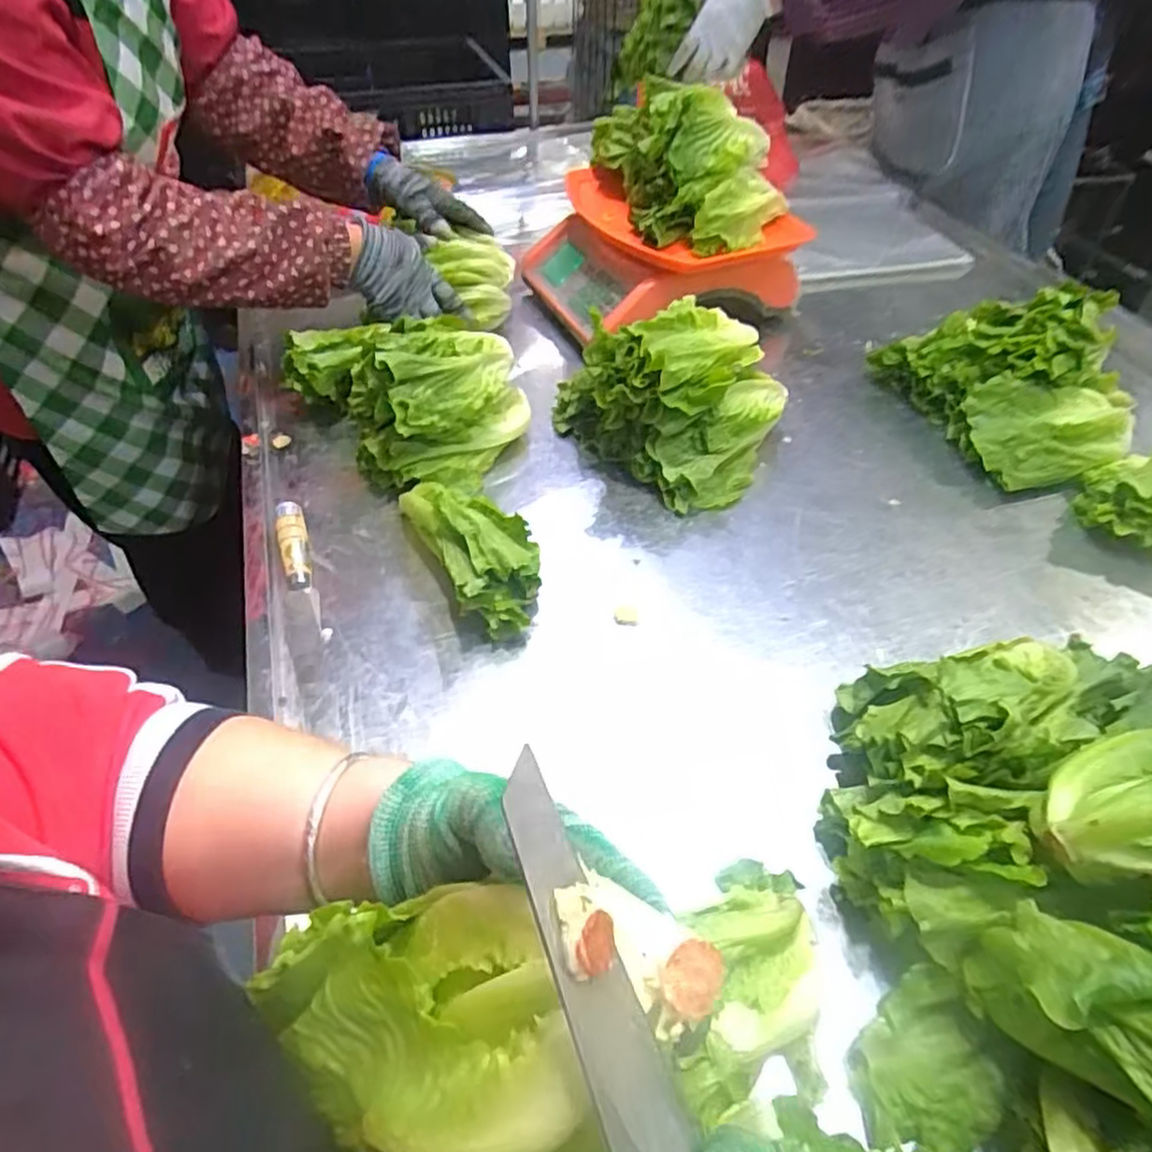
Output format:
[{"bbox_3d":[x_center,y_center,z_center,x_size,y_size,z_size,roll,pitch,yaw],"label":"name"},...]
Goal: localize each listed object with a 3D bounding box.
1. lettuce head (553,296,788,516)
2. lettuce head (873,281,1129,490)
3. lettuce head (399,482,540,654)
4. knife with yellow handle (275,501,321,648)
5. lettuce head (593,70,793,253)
[{"bbox_3d":[0.099,-0.186,0.718,0.197,0.138,0.219,-32,56,-27],"label":"lettuce head"},{"bbox_3d":[0.478,-0.217,0.754,0.186,0.137,0.225,-13,49,-12],"label":"lettuce head"},{"bbox_3d":[-0.081,-0.023,0.606,0.079,0.074,0.177,-21,51,-19],"label":"lettuce head"},{"bbox_3d":[-0.240,-0.006,0.616,0.026,0.013,0.141,-13,63,-13],"label":"knife with yellow handle"},{"bbox_3d":[0.137,-0.492,0.841,0.168,0.121,0.233,-10,49,-11],"label":"lettuce head"}]

